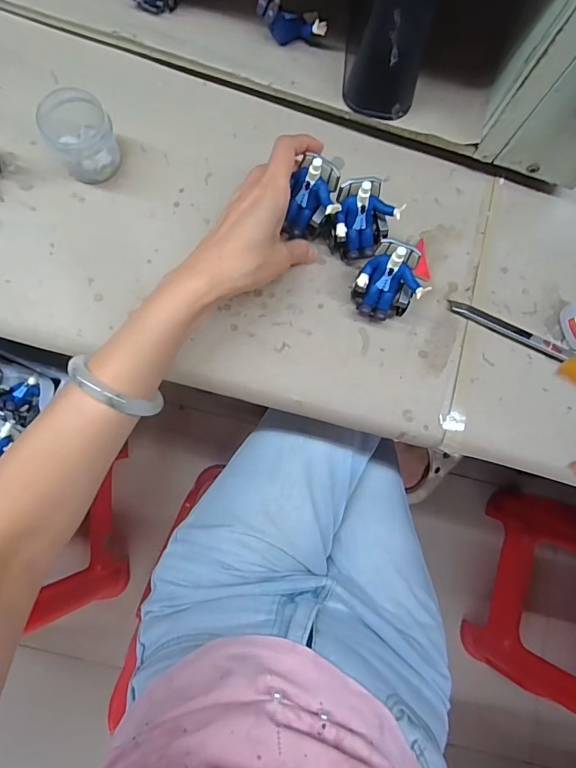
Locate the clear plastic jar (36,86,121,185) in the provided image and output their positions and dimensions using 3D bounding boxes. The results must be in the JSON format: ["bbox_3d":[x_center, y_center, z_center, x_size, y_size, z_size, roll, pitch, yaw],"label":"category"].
[{"bbox_3d":[-0.167,-0.199,0.348,0.052,0.050,0.043,-34,85,-8],"label":"clear plastic jar"}]

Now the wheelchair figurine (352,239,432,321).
[{"bbox_3d":[0.080,-0.079,0.338,0.048,0.063,0.046,20,80,0],"label":"wheelchair figurine"}]

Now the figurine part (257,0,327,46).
[{"bbox_3d":[0.003,-0.318,0.366,0.058,0.036,0.025,-2,81,-4],"label":"figurine part"}]

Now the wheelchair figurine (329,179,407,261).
[{"bbox_3d":[0.062,-0.133,0.348,0.049,0.066,0.046,8,80,-3],"label":"wheelchair figurine"}]

